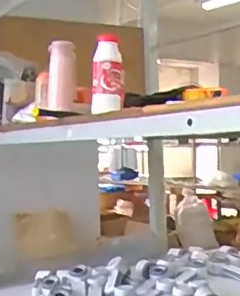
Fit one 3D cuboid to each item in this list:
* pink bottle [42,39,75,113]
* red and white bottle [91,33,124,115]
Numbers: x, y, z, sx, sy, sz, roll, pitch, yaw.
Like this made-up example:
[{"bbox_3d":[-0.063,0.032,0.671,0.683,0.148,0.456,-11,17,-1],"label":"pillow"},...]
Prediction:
[{"bbox_3d":[-0.170,-0.198,1.566,0.091,0.188,0.092,-3,2,-6],"label":"pink bottle"},{"bbox_3d":[-0.030,-0.171,1.321,0.074,0.176,0.054,-1,0,4],"label":"red and white bottle"}]

